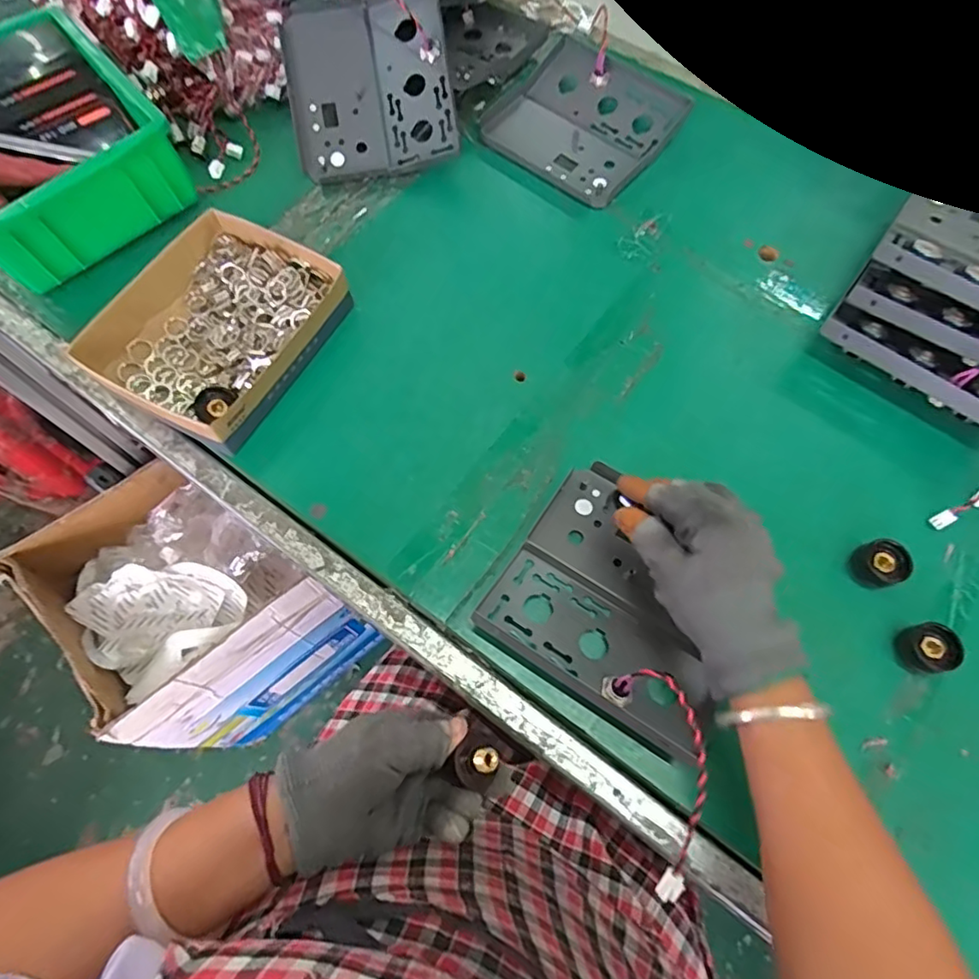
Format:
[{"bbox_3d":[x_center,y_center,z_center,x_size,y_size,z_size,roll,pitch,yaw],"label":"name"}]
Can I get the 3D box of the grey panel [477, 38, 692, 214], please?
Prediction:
[{"bbox_3d":[0.088,-0.365,0.575,0.167,0.033,0.142,39,72,16],"label":"grey panel"}]

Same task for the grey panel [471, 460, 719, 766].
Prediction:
[{"bbox_3d":[0.092,0.071,0.386,0.156,0.033,0.148,31,70,13],"label":"grey panel"}]

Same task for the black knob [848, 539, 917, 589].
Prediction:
[{"bbox_3d":[0.269,0.051,0.400,0.027,0.029,0.026,0,66,1],"label":"black knob"}]

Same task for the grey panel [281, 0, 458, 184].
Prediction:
[{"bbox_3d":[-0.115,-0.383,0.547,0.149,0.030,0.163,-12,93,3],"label":"grey panel"}]

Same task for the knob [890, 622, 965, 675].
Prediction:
[{"bbox_3d":[0.287,0.103,0.378,0.034,0.025,0.031,0,66,1],"label":"knob"}]

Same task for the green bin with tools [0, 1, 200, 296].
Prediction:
[{"bbox_3d":[-0.400,-0.310,0.511,0.178,0.071,0.259,-39,73,-15],"label":"green bin with tools"}]

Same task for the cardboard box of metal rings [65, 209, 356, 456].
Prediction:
[{"bbox_3d":[-0.212,-0.131,0.469,0.139,0.047,0.177,27,69,12],"label":"cardboard box of metal rings"}]

